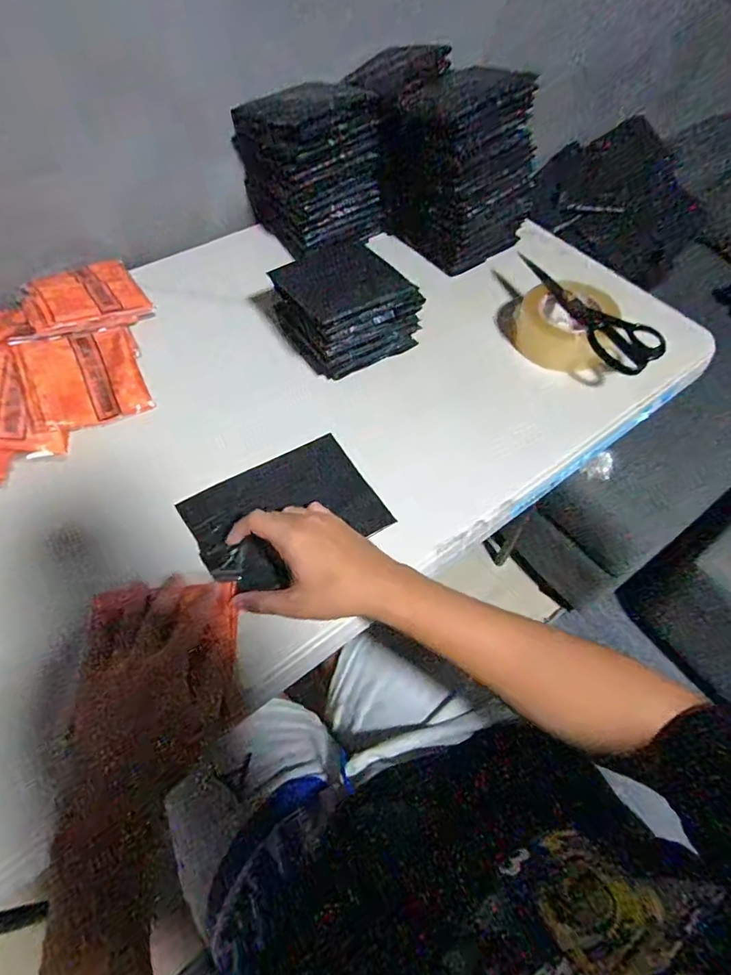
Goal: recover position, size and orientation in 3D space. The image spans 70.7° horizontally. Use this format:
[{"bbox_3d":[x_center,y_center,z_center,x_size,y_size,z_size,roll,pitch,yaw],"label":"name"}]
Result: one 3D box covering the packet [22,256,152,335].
[{"bbox_3d":[-0.355,-0.239,0.660,0.134,0.026,0.121,-24,61,-17],"label":"packet"}]

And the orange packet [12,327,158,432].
[{"bbox_3d":[-0.327,-0.128,0.599,0.121,0.005,0.125,-18,72,-24],"label":"orange packet"}]

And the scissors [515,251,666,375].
[{"bbox_3d":[0.266,-0.228,0.644,0.067,0.024,0.239,-26,61,-18],"label":"scissors"}]

